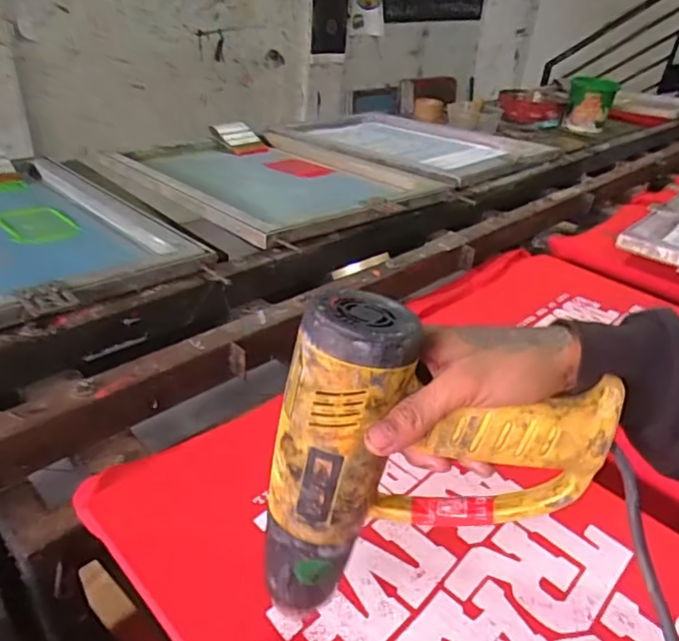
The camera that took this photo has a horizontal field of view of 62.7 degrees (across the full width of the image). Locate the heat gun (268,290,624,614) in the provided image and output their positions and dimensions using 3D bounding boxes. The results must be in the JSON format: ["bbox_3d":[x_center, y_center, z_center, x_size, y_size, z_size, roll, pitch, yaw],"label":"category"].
[{"bbox_3d":[0.049,0.091,0.367,0.184,0.207,0.087,3,34,-7],"label":"heat gun"}]

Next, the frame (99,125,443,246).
[{"bbox_3d":[-0.160,-0.321,1.186,0.456,0.058,0.624,-22,41,-40],"label":"frame"}]

